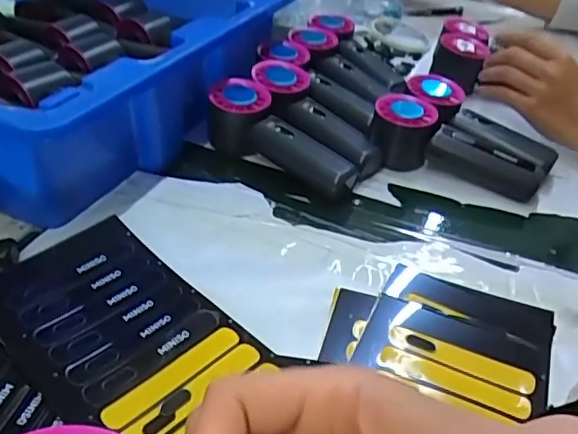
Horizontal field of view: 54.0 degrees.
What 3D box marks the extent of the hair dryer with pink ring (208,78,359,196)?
[{"bbox_3d":[-0.011,-0.068,0.509,0.151,0.055,0.059,32,46,30],"label":"hair dryer with pink ring"}]

